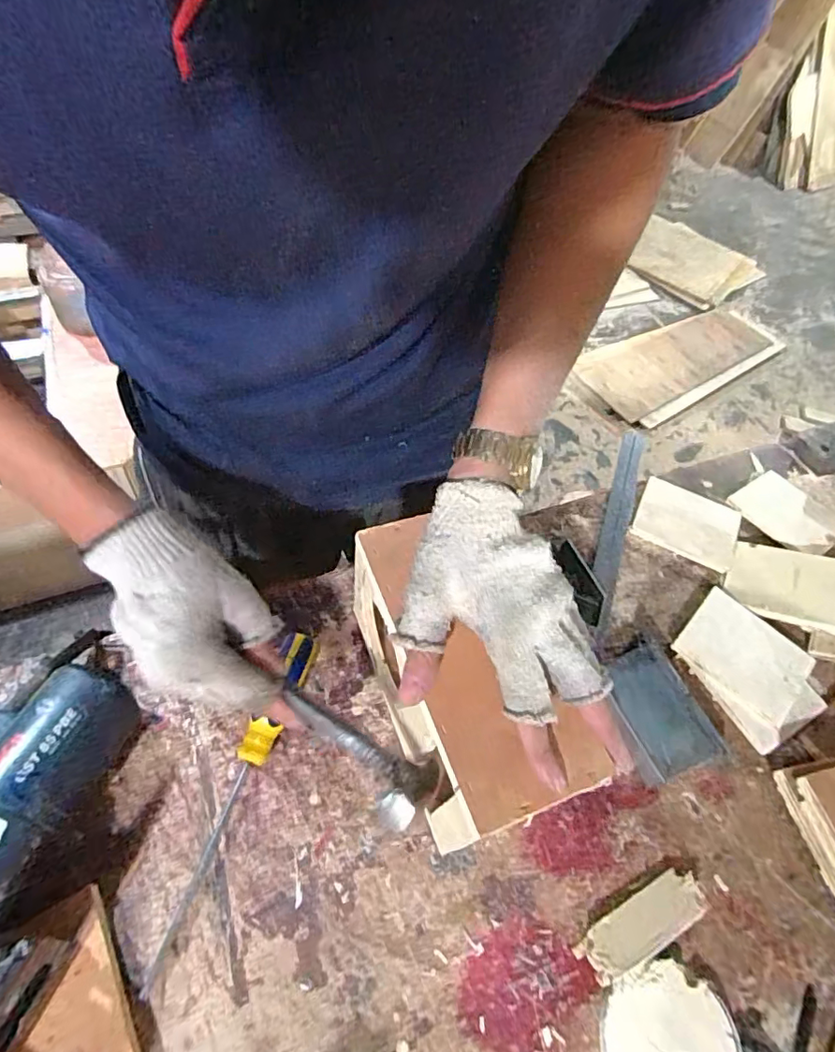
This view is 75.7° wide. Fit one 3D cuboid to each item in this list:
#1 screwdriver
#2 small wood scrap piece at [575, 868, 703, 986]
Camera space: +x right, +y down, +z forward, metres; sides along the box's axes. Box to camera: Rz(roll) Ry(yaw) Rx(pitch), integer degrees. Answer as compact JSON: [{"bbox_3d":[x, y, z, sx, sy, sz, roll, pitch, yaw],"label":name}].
[{"bbox_3d":[-0.131,0.189,0.393,0.024,0.033,0.237,18,62,7],"label":"screwdriver"},{"bbox_3d":[0.152,0.269,0.363,0.093,0.009,0.032,-21,40,-19],"label":"small wood scrap piece"}]

